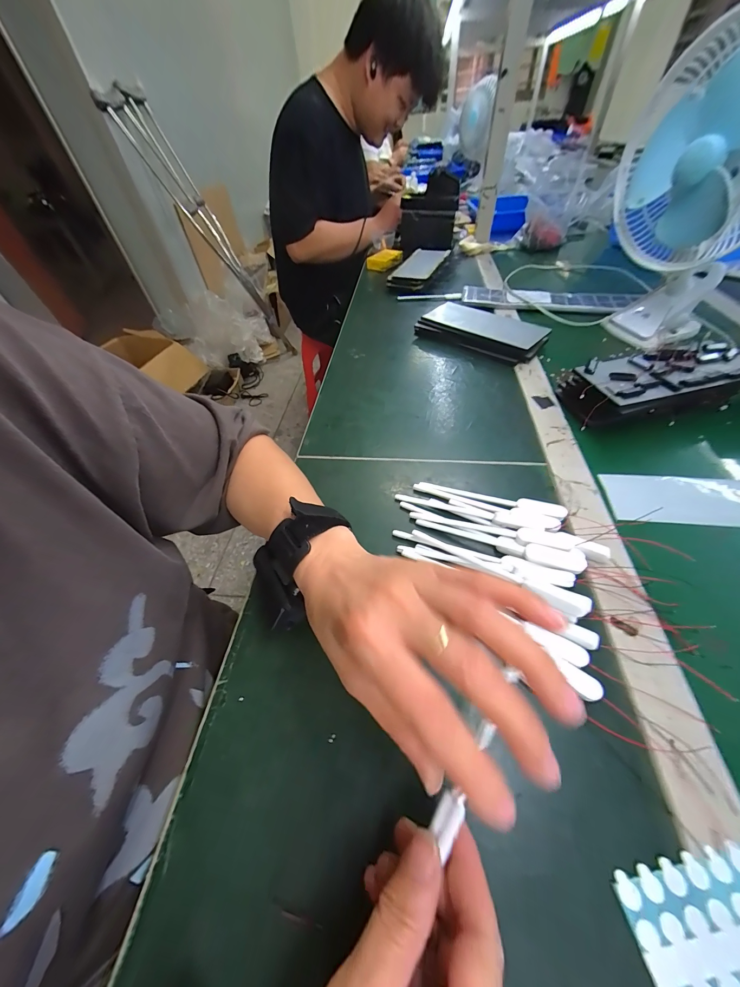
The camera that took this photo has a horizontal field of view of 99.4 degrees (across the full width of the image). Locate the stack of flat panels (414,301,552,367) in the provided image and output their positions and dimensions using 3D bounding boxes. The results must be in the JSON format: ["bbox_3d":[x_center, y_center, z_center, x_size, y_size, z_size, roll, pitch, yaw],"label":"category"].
[{"bbox_3d":[0.189,-0.281,0.541,0.205,0.036,0.098,31,60,25],"label":"stack of flat panels"}]

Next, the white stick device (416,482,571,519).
[{"bbox_3d":[0.124,0.005,0.327,0.143,0.010,0.016,16,54,16],"label":"white stick device"}]

